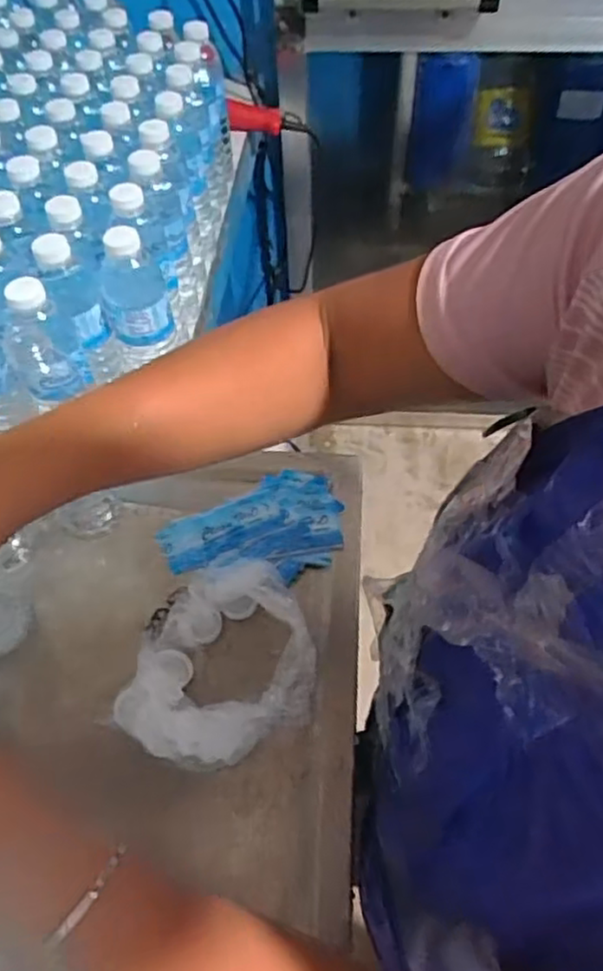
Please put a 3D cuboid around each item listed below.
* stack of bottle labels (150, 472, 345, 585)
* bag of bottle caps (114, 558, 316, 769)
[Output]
[{"bbox_3d":[-0.040,0.043,0.618,0.159,0.017,0.095,-18,55,-12],"label":"stack of bottle labels"},{"bbox_3d":[-0.059,0.131,0.539,0.140,0.024,0.161,10,54,8],"label":"bag of bottle caps"}]

